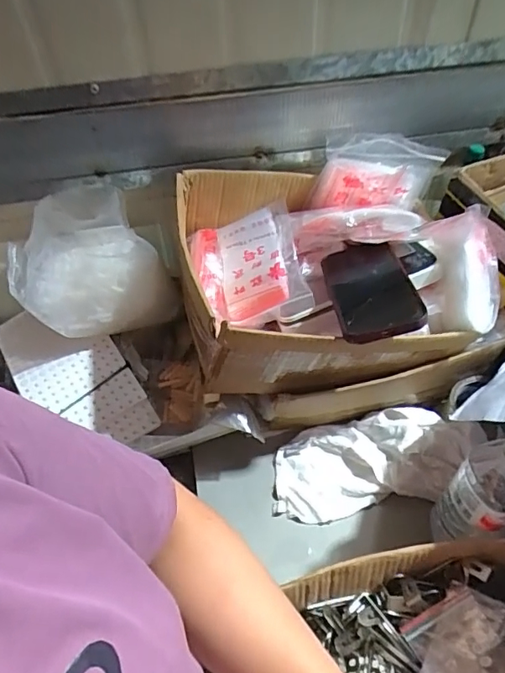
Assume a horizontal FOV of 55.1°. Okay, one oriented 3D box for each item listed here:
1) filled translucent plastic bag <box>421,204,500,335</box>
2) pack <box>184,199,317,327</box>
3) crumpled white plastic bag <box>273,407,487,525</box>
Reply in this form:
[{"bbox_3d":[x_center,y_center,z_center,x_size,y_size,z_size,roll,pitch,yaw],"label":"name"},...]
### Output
[{"bbox_3d":[0.235,-0.073,0.541,0.070,0.060,0.138,0,83,4],"label":"filled translucent plastic bag"},{"bbox_3d":[-0.008,-0.084,0.587,0.133,0.042,0.178,-24,53,15],"label":"pack"},{"bbox_3d":[0.146,0.151,0.598,0.249,0.045,0.115,-17,50,6],"label":"crumpled white plastic bag"}]

